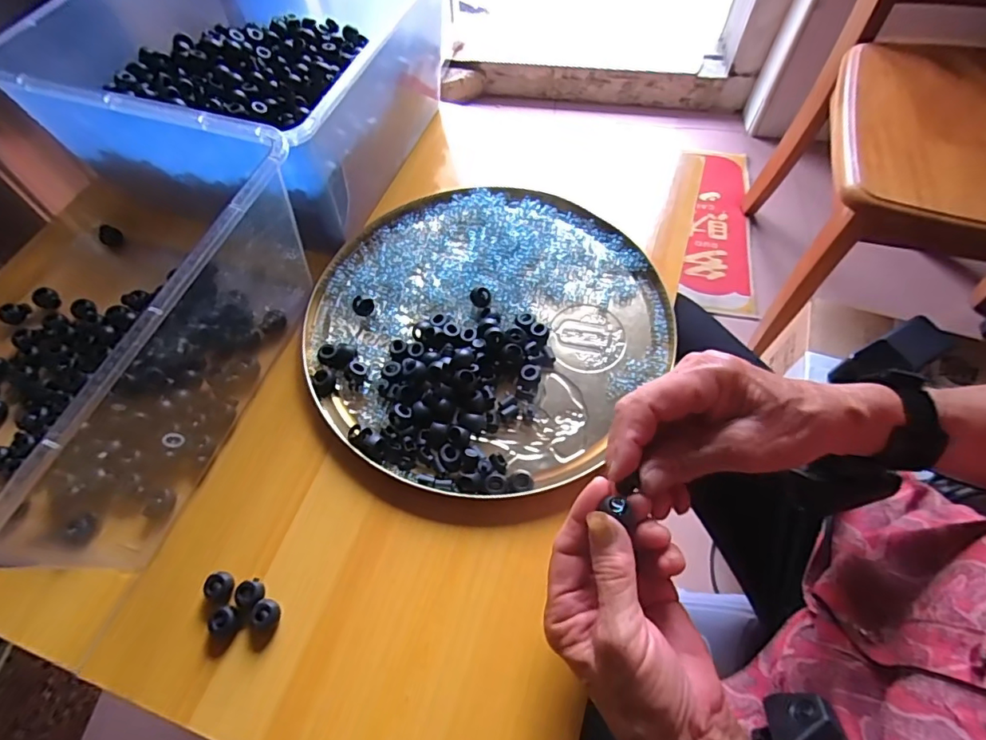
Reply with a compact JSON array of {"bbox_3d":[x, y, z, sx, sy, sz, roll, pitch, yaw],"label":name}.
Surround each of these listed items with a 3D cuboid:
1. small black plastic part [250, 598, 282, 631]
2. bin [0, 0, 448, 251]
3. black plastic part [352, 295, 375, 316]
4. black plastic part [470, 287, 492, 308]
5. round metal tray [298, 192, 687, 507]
[{"bbox_3d":[-0.143,0.154,0.325,0.016,0.013,0.016,-9,61,-4],"label":"small black plastic part"},{"bbox_3d":[-0.217,-0.283,0.480,0.287,0.124,0.306,16,62,10],"label":"bin"},{"bbox_3d":[-0.107,-0.053,0.427,0.018,0.014,0.011,-16,61,-8],"label":"black plastic part"},{"bbox_3d":[-0.010,-0.060,0.427,0.017,0.011,0.013,-2,60,0],"label":"black plastic part"},{"bbox_3d":[-0.010,-0.046,0.427,0.277,0.023,0.284,0,60,1],"label":"round metal tray"}]

